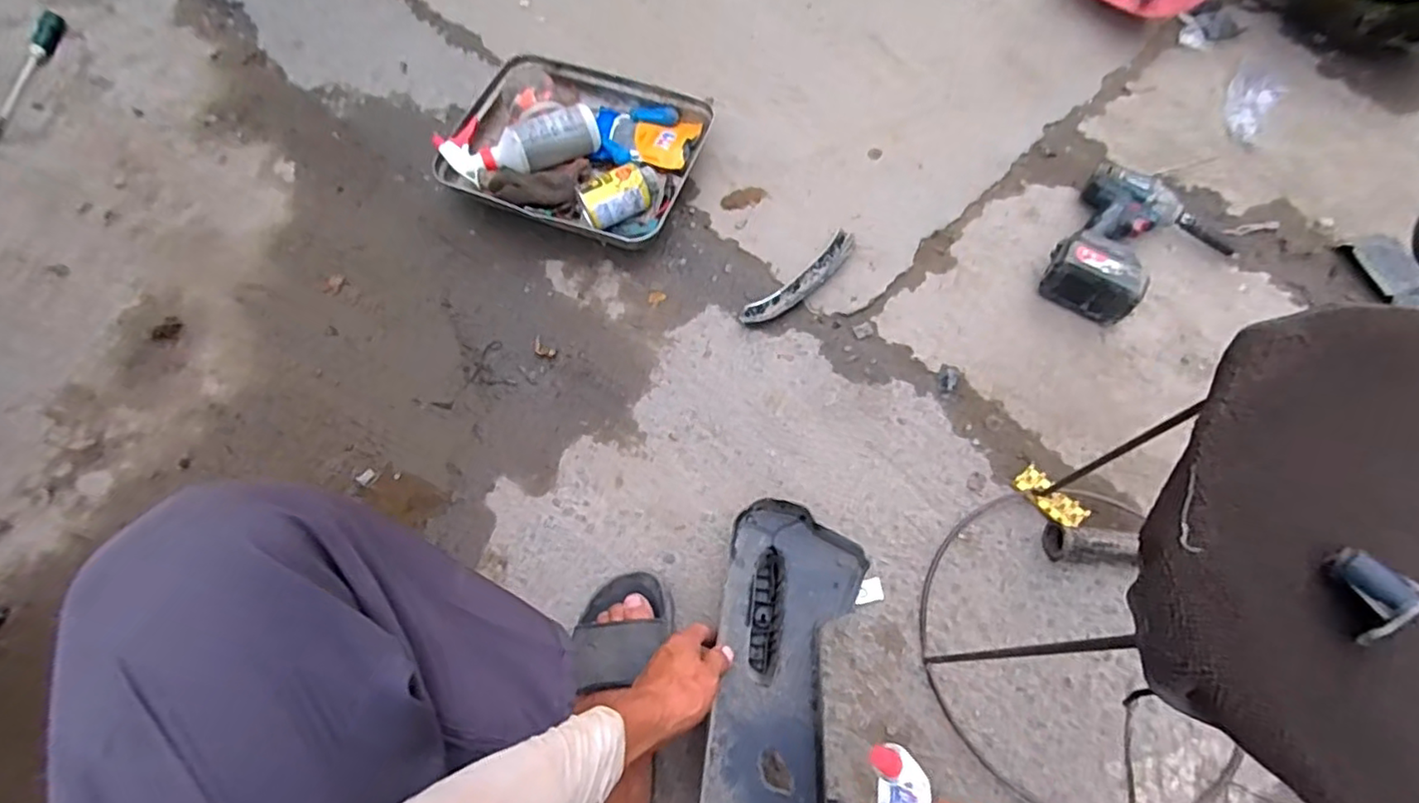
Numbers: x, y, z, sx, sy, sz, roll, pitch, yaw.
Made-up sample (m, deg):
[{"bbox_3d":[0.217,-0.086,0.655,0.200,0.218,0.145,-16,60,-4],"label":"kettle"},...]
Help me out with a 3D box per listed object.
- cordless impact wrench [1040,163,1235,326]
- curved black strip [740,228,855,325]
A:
[{"bbox_3d":[0.594,-0.202,0.878,0.208,0.083,0.249,32,73,14],"label":"cordless impact wrench"},{"bbox_3d":[0.133,-0.172,0.911,0.208,0.016,0.043,-41,73,-12],"label":"curved black strip"}]

